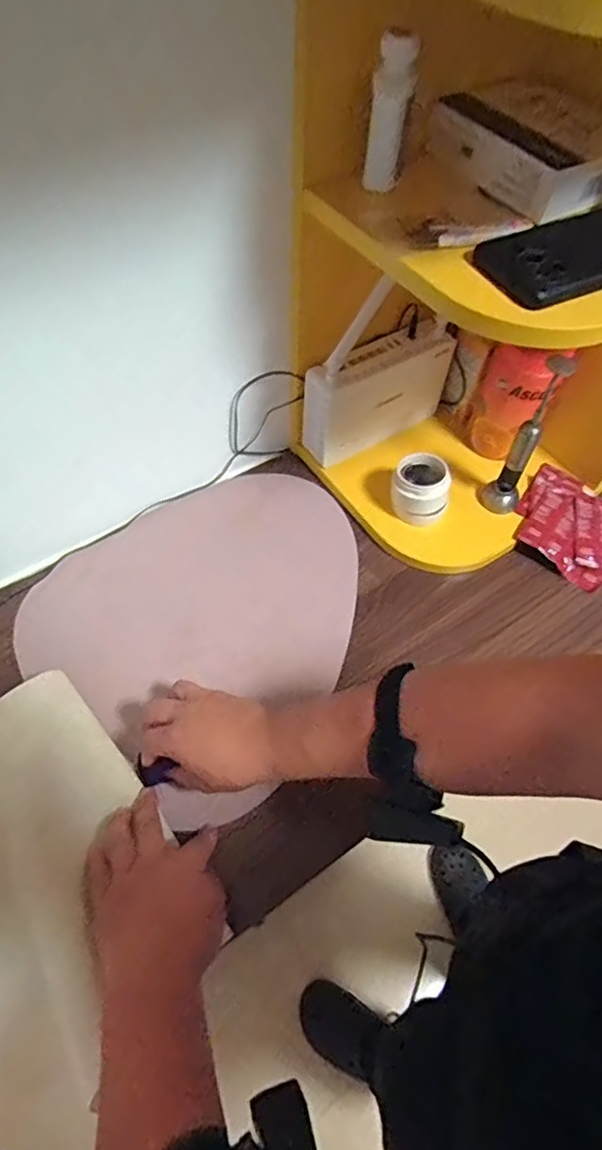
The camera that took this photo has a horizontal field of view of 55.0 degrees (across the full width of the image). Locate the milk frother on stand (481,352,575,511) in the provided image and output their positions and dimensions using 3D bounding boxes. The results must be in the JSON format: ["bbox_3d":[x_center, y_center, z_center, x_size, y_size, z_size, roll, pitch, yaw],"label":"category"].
[{"bbox_3d":[0.252,-0.147,0.650,0.043,0.194,0.036,27,61,14],"label":"milk frother on stand"}]

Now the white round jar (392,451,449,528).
[{"bbox_3d":[0.144,-0.104,0.701,0.066,0.060,0.064,1,58,-1],"label":"white round jar"}]

